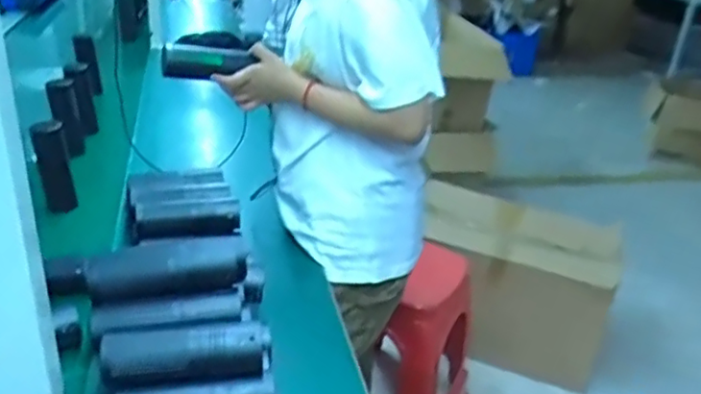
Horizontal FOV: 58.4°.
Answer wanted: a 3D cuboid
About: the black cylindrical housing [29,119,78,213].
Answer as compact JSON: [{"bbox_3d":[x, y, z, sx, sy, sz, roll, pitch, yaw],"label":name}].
[{"bbox_3d":[-0.549,-0.048,1.165,0.058,0.177,0.046,-10,30,-26],"label":"black cylindrical housing"}]

